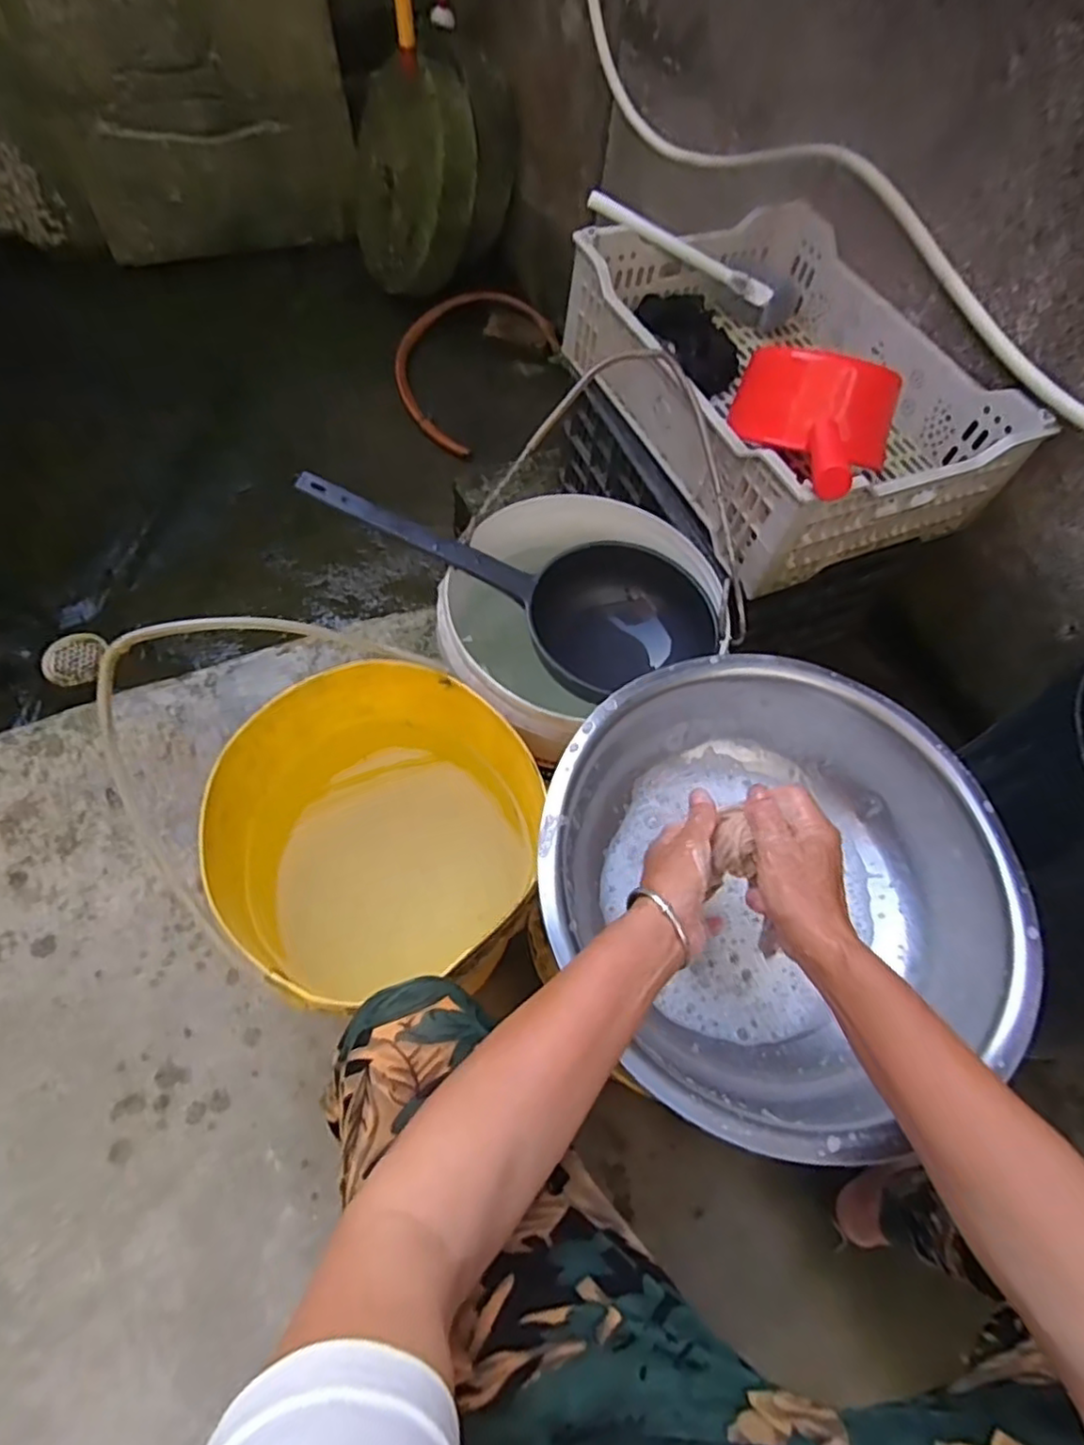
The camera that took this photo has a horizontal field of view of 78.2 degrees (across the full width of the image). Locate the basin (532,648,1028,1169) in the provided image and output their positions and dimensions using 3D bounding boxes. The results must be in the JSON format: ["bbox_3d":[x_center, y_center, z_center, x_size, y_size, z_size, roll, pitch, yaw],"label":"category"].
[{"bbox_3d":[0.174,0.123,0.533,0.340,0.112,0.338,2,63,-4],"label":"basin"}]

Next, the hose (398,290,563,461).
[{"bbox_3d":[-0.194,-0.876,1.615,0.344,0.106,0.472,30,64,10],"label":"hose"}]

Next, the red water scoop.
[{"bbox_3d":[0.280,-0.309,0.726,0.174,0.095,0.202,26,63,8],"label":"red water scoop"}]

